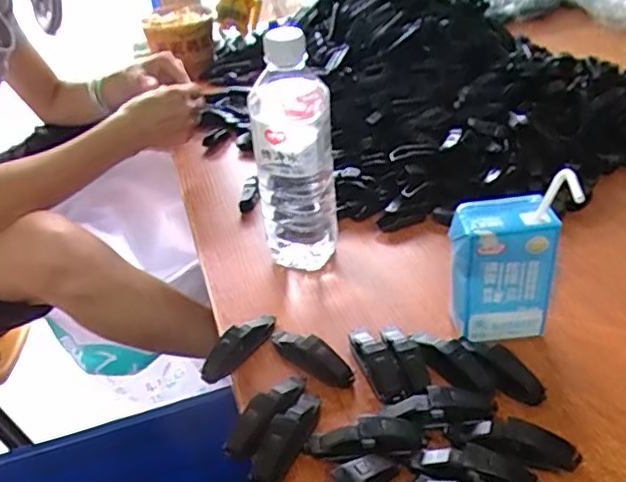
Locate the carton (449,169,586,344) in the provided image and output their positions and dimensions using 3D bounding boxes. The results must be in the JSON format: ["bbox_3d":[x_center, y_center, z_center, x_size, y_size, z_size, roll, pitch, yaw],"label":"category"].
[{"bbox_3d":[0.139,0.014,0.451,0.077,0.135,0.050,-3,35,5],"label":"carton"}]

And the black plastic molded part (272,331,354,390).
[{"bbox_3d":[-0.003,0.085,0.458,0.074,0.024,0.019,20,43,33],"label":"black plastic molded part"}]

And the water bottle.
[{"bbox_3d":[-0.017,-0.069,0.534,0.067,0.208,0.054,-6,35,0],"label":"water bottle"}]

